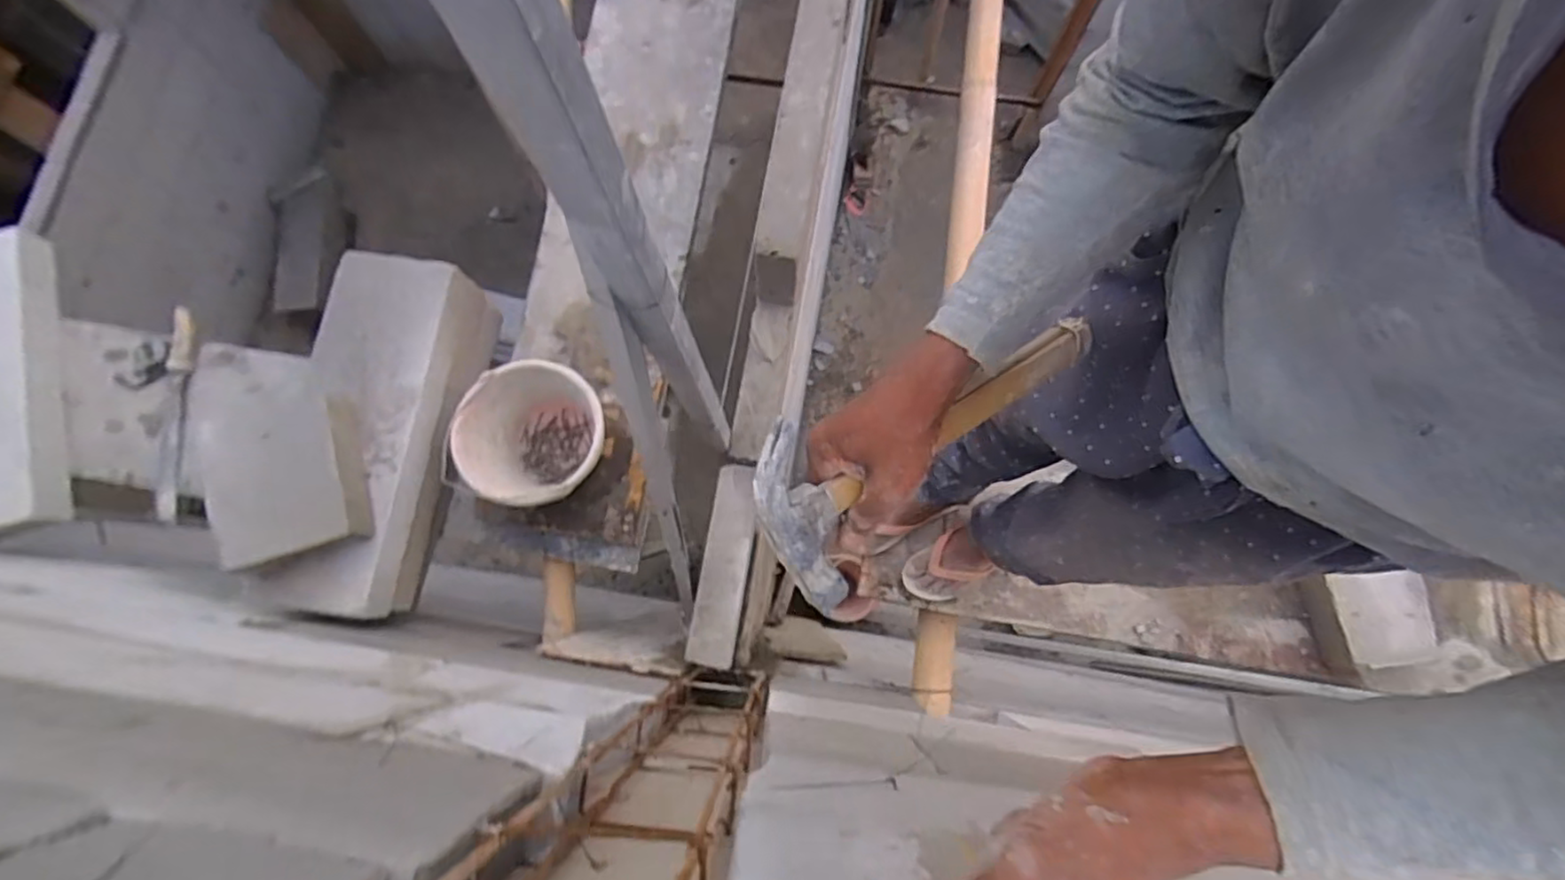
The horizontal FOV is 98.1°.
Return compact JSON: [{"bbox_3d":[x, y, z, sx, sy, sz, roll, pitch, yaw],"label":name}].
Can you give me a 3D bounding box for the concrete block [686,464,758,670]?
[{"bbox_3d":[-0.097,0.216,1.200,0.088,0.050,0.351,9,78,2],"label":"concrete block"}]

